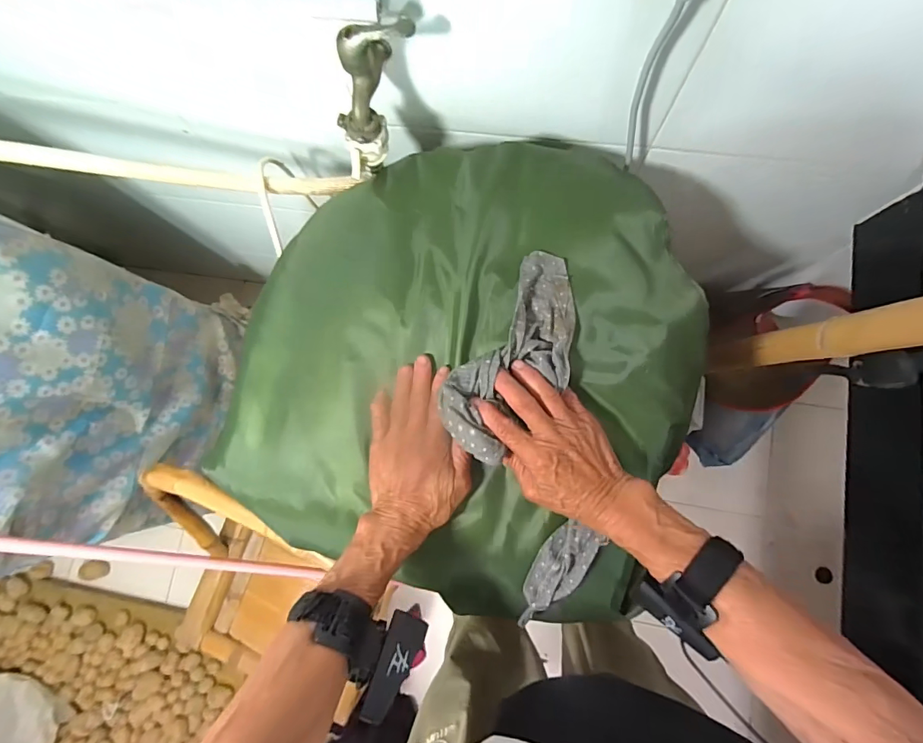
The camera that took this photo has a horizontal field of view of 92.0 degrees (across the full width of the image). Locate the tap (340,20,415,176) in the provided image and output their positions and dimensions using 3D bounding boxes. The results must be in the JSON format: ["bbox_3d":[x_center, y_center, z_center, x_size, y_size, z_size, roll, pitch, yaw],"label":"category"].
[{"bbox_3d":[-0.075,-0.257,0.419,0.060,0.145,0.063,21,52,2],"label":"tap"}]

